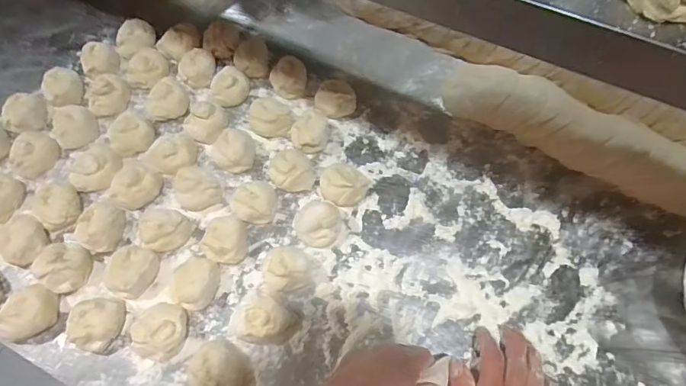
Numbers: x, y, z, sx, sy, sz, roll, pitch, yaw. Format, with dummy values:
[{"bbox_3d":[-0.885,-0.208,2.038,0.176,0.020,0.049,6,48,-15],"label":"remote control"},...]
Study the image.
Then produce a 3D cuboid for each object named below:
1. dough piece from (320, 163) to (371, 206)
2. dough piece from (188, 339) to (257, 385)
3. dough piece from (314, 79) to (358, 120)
[{"bbox_3d":[0.004,-0.012,0.532,0.059,0.034,0.046,-29,68,-14],"label":"dough piece"},{"bbox_3d":[-0.125,0.184,0.436,0.072,0.036,0.056,36,69,15],"label":"dough piece"},{"bbox_3d":[-0.010,-0.129,0.585,0.056,0.029,0.045,-2,65,-1],"label":"dough piece"}]

